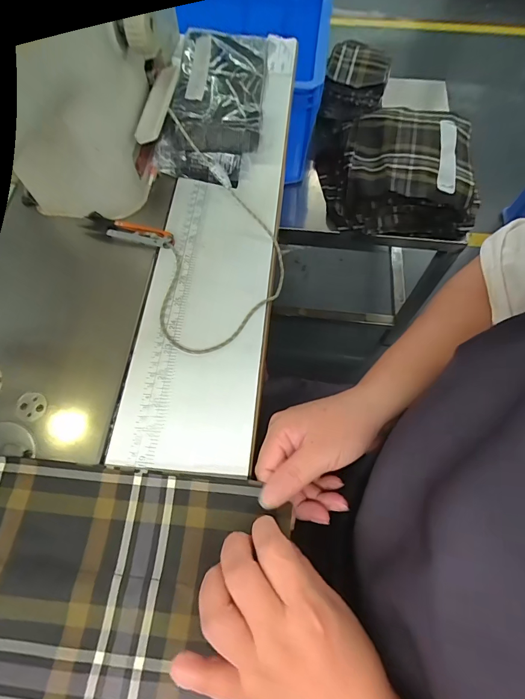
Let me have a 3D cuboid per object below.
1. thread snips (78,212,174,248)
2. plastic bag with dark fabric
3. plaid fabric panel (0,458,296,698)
[{"bbox_3d":[-0.142,-0.123,0.395,0.098,0.011,0.025,14,66,6],"label":"thread snips"},{"bbox_3d":[-0.051,-0.265,0.422,0.109,0.078,0.173,12,66,6],"label":"plastic bag with dark fabric"},{"bbox_3d":[-0.111,0.199,0.251,0.236,0.011,0.224,4,65,2],"label":"plaid fabric panel"}]

